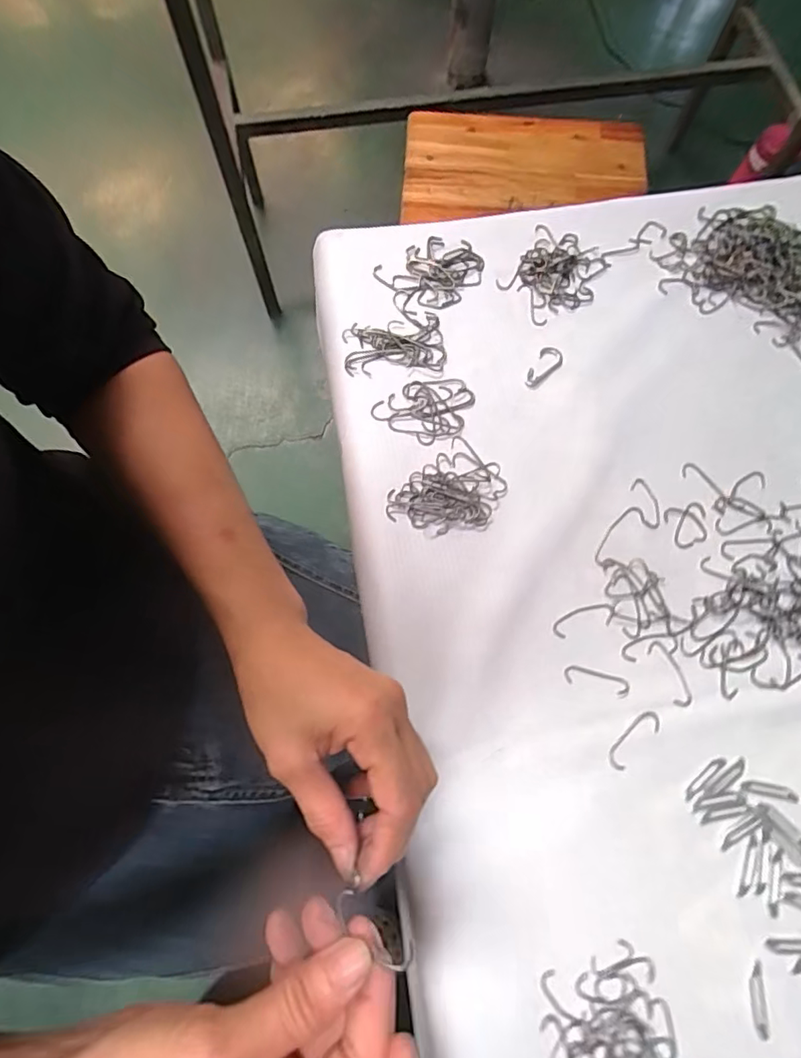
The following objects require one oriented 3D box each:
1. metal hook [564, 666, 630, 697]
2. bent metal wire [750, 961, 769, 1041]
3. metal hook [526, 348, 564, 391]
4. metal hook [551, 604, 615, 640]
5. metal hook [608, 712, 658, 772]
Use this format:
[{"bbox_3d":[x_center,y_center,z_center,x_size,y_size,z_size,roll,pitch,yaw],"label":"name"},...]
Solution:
[{"bbox_3d":[0.122,0.094,0.327,0.040,0.004,0.012,14,74,3],"label":"metal hook"},{"bbox_3d":[0.191,0.251,0.281,0.007,0.004,0.034,4,74,0],"label":"bent metal wire"},{"bbox_3d":[0.104,-0.116,0.384,0.017,0.004,0.035,32,76,8],"label":"metal hook"},{"bbox_3d":[0.117,0.058,0.338,0.042,0.004,0.014,-16,74,-6],"label":"metal hook"},{"bbox_3d":[0.141,0.127,0.318,0.041,0.004,0.014,-42,78,-12],"label":"metal hook"}]

